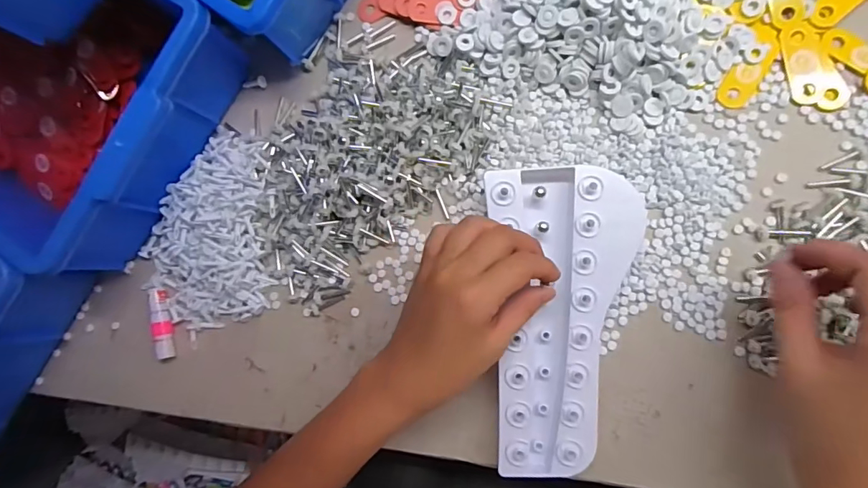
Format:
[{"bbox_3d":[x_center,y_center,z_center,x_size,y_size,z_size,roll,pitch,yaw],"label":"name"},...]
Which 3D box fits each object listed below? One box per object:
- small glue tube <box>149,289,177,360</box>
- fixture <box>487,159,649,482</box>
[{"bbox_3d":[-0.251,0.074,0.427,0.015,0.017,0.064,-10,87,8],"label":"small glue tube"},{"bbox_3d":[0.090,0.057,0.356,0.111,0.030,0.230,7,86,9],"label":"fixture"}]

